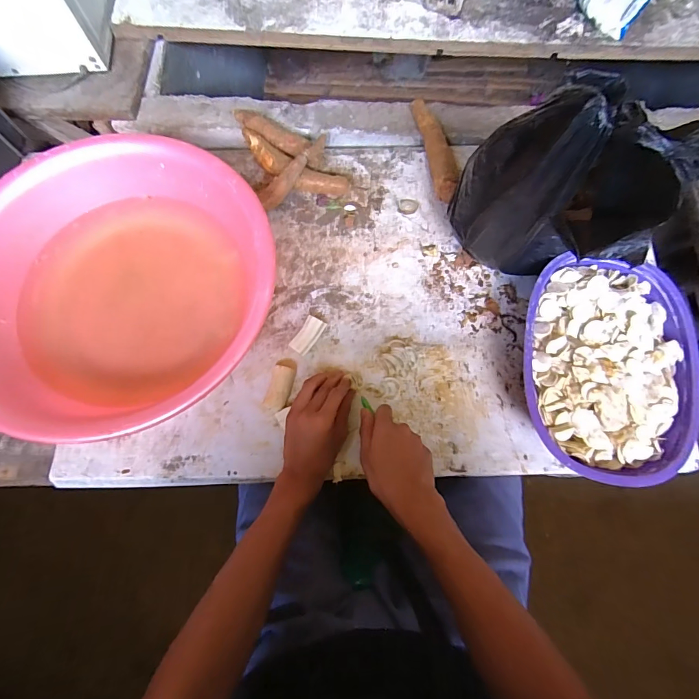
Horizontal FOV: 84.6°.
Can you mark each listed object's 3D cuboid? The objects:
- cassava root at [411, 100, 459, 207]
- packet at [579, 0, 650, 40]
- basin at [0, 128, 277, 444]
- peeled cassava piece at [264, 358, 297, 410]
[{"bbox_3d":[0.145,-0.332,0.641,0.043,0.044,0.204,-10,72,-2],"label":"cassava root"},{"bbox_3d":[0.458,-0.620,0.686,0.053,0.070,0.129,-29,74,-8],"label":"packet"},{"bbox_3d":[-0.314,-0.097,0.530,0.410,0.107,0.387,0,72,1],"label":"basin"},{"bbox_3d":[-0.096,0.047,0.541,0.031,0.019,0.074,11,73,5],"label":"peeled cassava piece"}]

